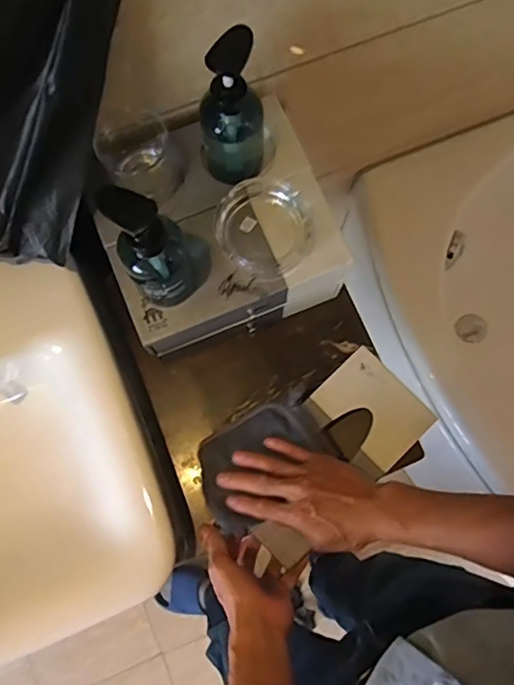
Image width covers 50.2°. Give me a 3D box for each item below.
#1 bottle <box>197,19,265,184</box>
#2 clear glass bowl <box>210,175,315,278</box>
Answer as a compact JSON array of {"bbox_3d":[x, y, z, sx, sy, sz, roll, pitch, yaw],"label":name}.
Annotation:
[{"bbox_3d":[-0.027,-0.225,0.550,0.069,0.173,0.056,0,77,0],"label":"bottle"},{"bbox_3d":[0.007,-0.126,0.605,0.102,0.032,0.098,0,77,0],"label":"clear glass bowl"}]

